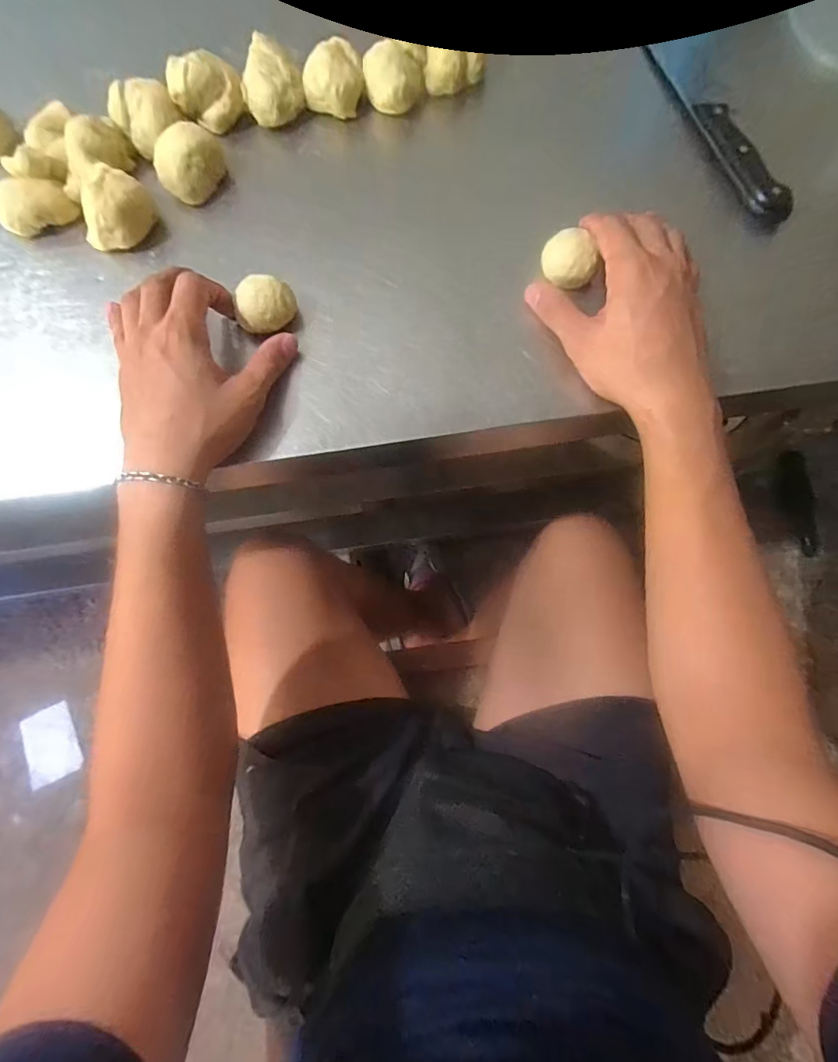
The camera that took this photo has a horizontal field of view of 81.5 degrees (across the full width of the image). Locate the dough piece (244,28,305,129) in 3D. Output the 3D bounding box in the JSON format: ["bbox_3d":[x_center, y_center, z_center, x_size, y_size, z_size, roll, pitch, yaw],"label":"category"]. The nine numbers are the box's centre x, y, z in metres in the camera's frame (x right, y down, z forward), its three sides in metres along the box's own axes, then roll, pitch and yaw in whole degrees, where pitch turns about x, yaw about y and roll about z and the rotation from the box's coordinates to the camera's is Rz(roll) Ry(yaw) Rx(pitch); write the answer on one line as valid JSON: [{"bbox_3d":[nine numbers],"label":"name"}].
[{"bbox_3d":[-0.126,-0.383,0.420,0.048,0.045,0.046,-17,75,-4],"label":"dough piece"}]

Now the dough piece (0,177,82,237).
[{"bbox_3d":[-0.315,-0.266,0.396,0.055,0.031,0.035,-40,78,-10],"label":"dough piece"}]

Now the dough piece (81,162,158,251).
[{"bbox_3d":[-0.239,-0.253,0.387,0.037,0.043,0.057,22,75,6],"label":"dough piece"}]

